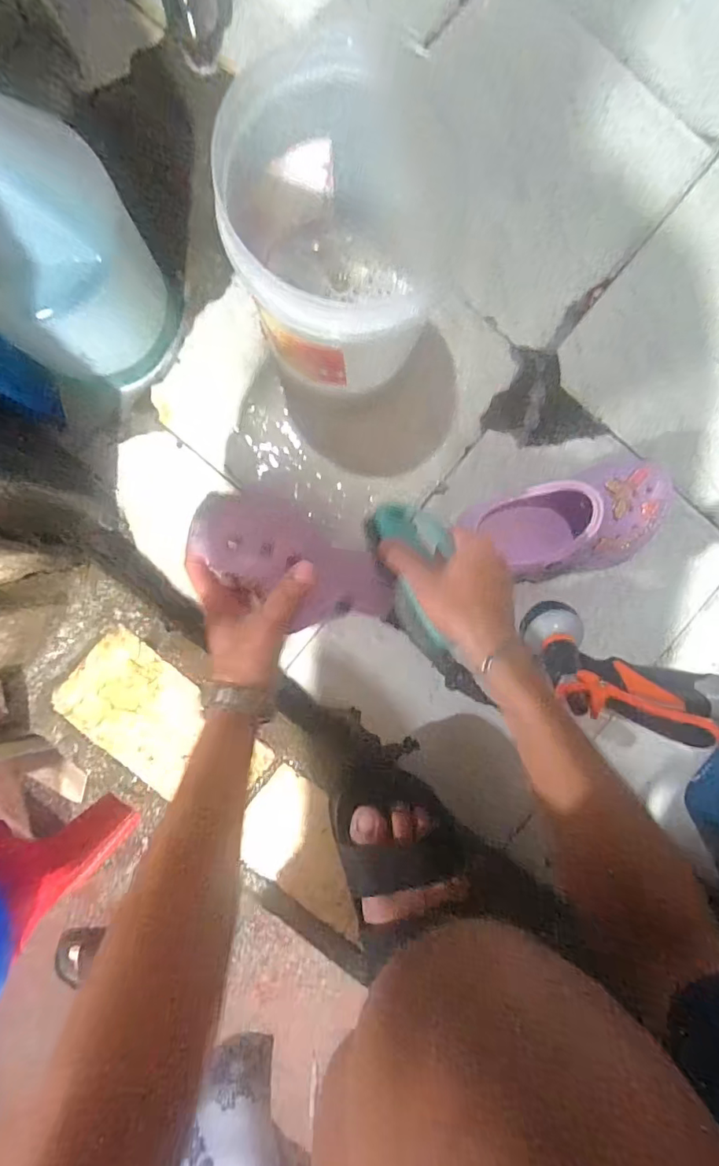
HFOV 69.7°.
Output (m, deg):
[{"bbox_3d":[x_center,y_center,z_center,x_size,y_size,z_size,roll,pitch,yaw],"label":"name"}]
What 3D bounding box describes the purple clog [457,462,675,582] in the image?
[{"bbox_3d":[0.212,-0.055,0.506,0.196,0.101,0.095,-17,93,-3],"label":"purple clog"}]

